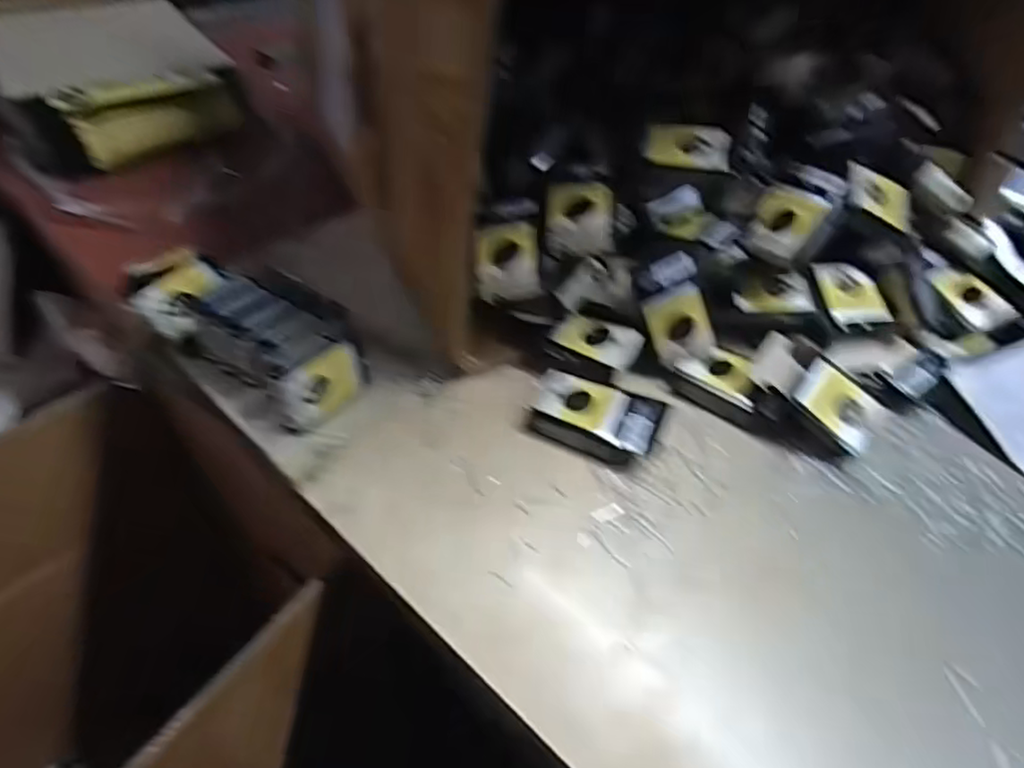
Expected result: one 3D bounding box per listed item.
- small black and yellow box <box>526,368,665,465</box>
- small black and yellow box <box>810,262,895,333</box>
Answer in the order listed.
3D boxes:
[{"bbox_3d":[0.064,0.028,0.494,0.097,0.024,0.055,19,47,12],"label":"small black and yellow box"},{"bbox_3d":[0.296,-0.072,0.563,0.049,0.022,0.073,-9,55,6],"label":"small black and yellow box"}]

